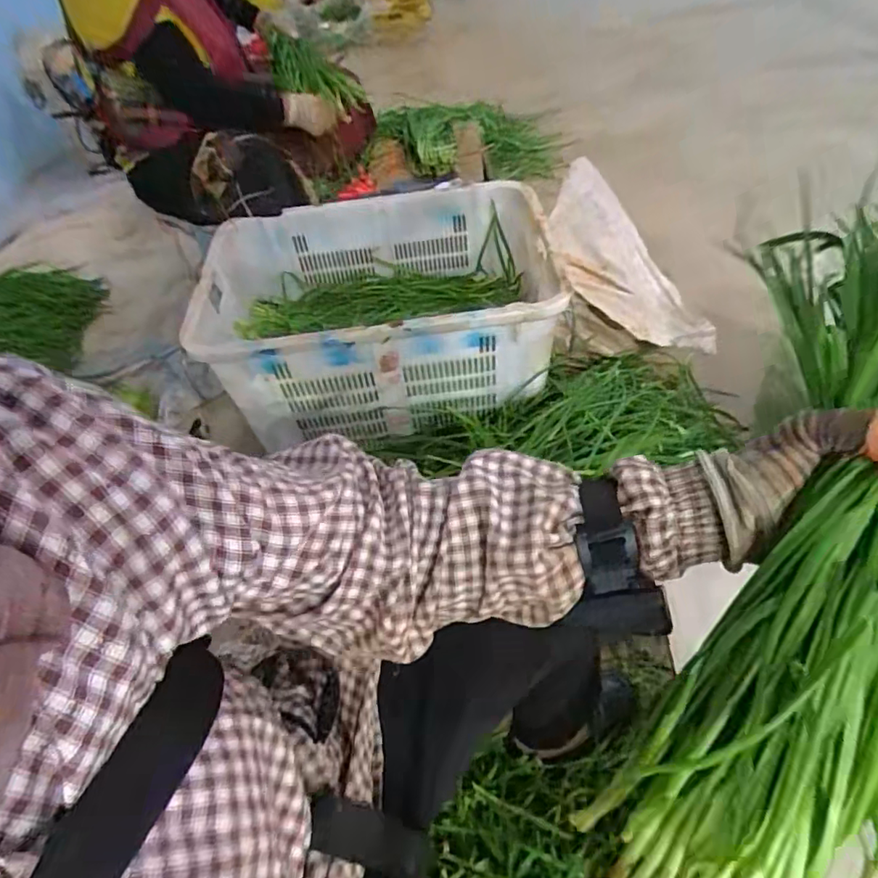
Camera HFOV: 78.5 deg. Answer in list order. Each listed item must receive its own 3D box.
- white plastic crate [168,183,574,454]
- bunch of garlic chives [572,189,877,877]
[{"bbox_3d":[-0.102,-0.259,1.092,0.671,0.276,0.453,-11,50,-5],"label":"white plastic crate"},{"bbox_3d":[0.222,0.040,0.296,0.143,0.119,0.421,19,83,19],"label":"bunch of garlic chives"}]

